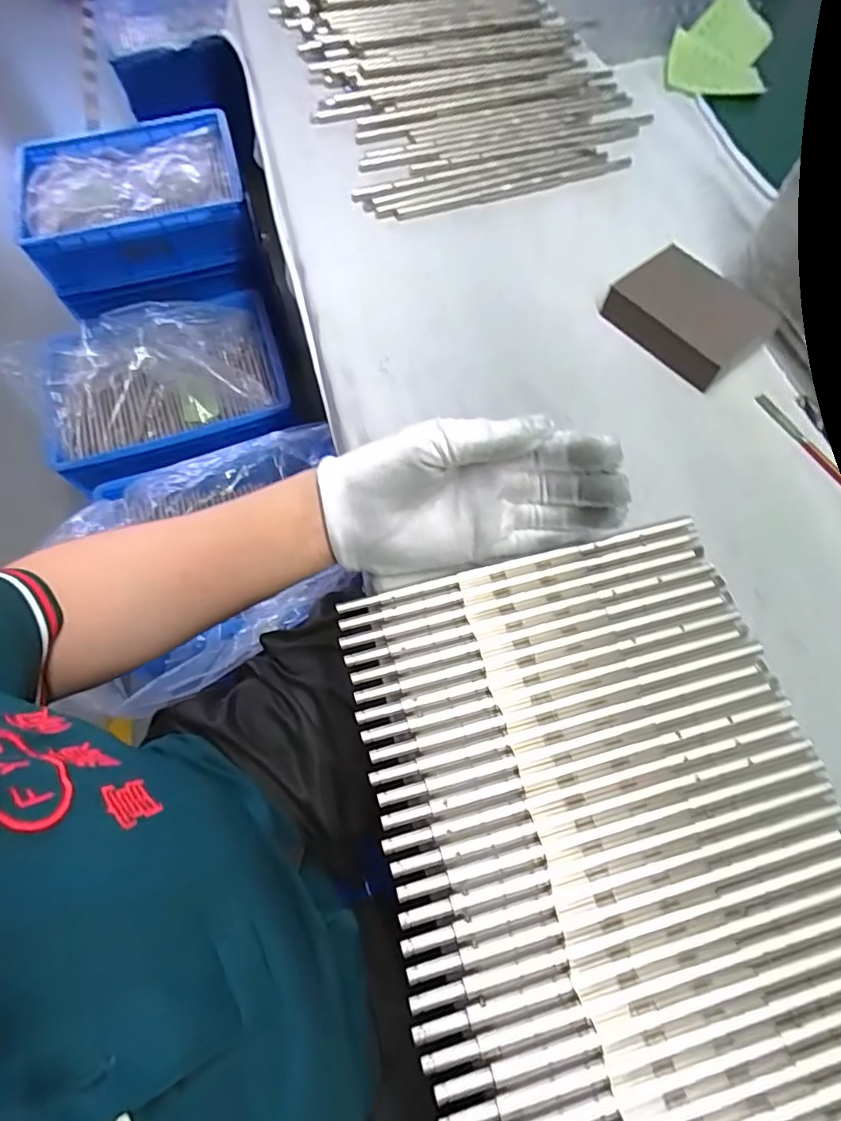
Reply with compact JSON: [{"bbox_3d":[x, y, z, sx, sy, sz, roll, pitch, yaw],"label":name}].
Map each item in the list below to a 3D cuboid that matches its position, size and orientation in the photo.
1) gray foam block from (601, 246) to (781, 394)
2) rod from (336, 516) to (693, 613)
[{"bbox_3d":[0.190,-0.172,0.377,0.077,0.027,0.096,-39,72,-16],"label":"gray foam block"},{"bbox_3d":[0.057,0.001,0.303,0.212,0.004,0.006,-14,67,-6],"label":"rod"}]

